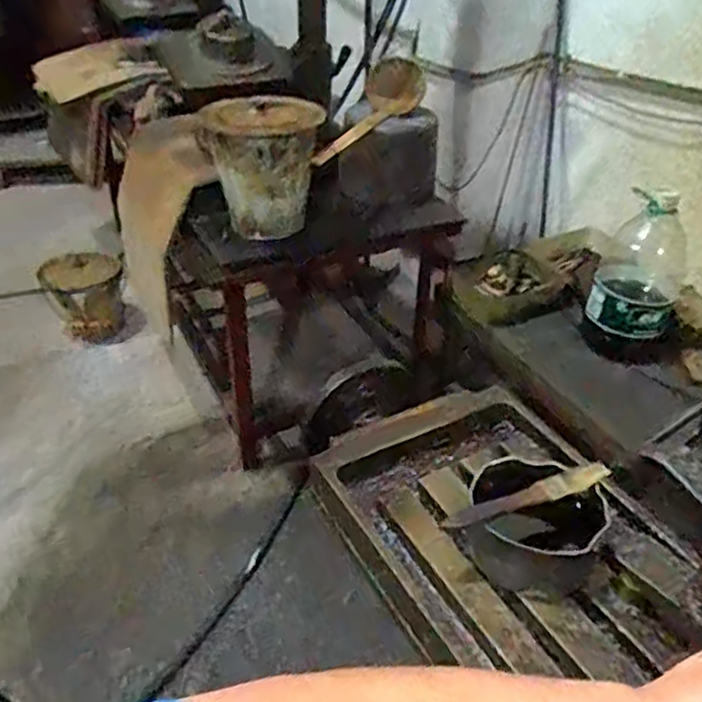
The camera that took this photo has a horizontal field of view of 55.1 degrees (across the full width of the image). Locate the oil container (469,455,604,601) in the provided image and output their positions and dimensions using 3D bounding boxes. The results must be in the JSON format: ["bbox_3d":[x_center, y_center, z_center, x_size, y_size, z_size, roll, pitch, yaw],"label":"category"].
[{"bbox_3d":[0.152,0.143,0.560,0.100,0.062,0.095,1,38,-1],"label":"oil container"}]

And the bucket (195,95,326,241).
[{"bbox_3d":[-0.188,-0.393,1.423,0.241,0.255,0.241,-3,38,-7],"label":"bucket"}]

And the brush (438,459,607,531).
[{"bbox_3d":[0.143,0.119,0.547,0.145,0.022,0.020,-12,40,-18],"label":"brush"}]

